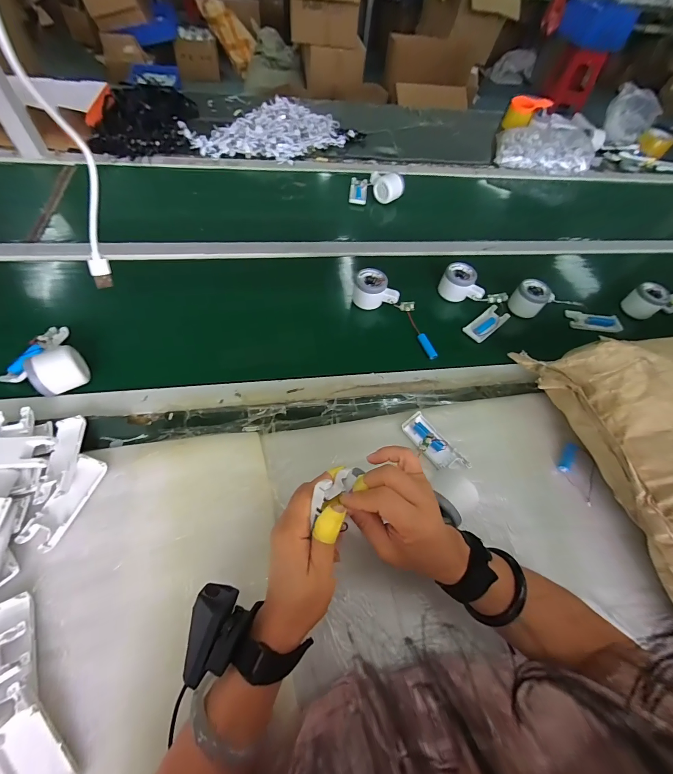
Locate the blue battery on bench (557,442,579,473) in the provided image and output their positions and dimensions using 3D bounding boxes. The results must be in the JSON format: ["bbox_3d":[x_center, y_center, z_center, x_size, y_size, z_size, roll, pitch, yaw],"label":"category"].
[{"bbox_3d":[0.339,0.103,0.480,0.013,0.012,0.046,28,78,13],"label":"blue battery on bench"}]

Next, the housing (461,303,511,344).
[{"bbox_3d":[0.287,-0.123,0.629,0.108,0.022,0.043,-37,69,-25],"label":"housing"}]

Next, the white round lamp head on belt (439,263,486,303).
[{"bbox_3d":[0.249,-0.202,0.646,0.081,0.049,0.058,17,58,4],"label":"white round lamp head on belt"}]

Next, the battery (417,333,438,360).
[{"bbox_3d":[0.160,-0.072,0.580,0.012,0.016,0.053,-18,62,-17],"label":"battery"}]

